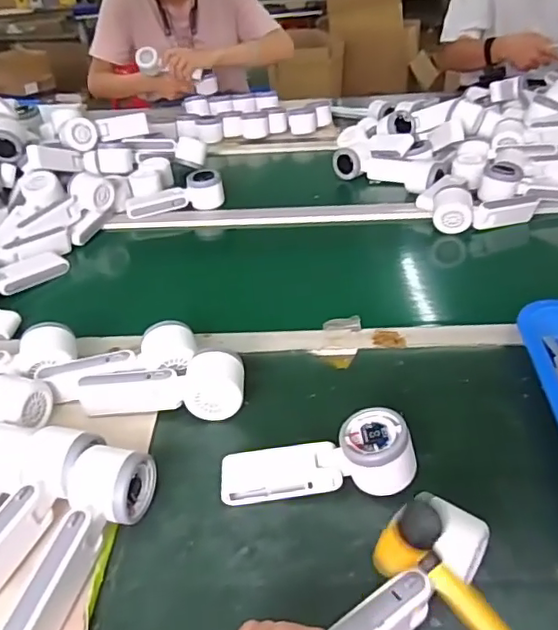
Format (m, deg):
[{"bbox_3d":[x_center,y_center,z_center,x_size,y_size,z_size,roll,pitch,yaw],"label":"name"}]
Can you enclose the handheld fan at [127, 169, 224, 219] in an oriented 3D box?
[{"bbox_3d":[-0.177,-0.205,0.968,0.165,0.049,0.056,-14,36,-14],"label":"handheld fan"}]

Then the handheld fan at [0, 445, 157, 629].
[{"bbox_3d":[-0.157,0.175,0.436,0.071,0.054,0.162,4,35,11],"label":"handheld fan"}]

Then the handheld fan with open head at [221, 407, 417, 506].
[{"bbox_3d":[0.033,0.131,0.498,0.165,0.047,0.051,-14,34,7],"label":"handheld fan with open head"}]

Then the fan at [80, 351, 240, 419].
[{"bbox_3d":[-0.118,0.075,0.586,0.165,0.054,0.059,2,35,9],"label":"fan"}]

